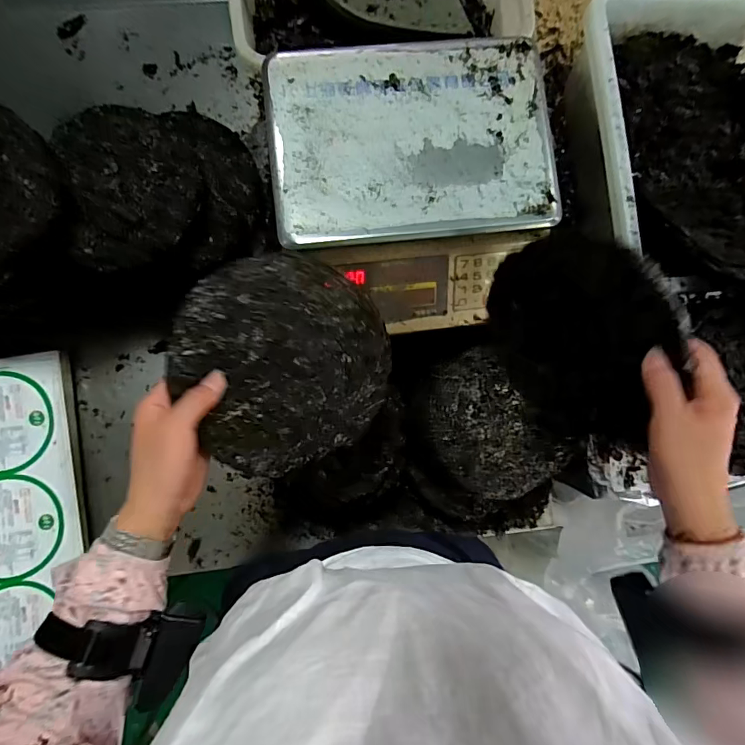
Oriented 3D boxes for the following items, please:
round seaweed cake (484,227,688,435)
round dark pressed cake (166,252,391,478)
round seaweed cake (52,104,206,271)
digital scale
[{"bbox_3d":[0.195,-0.029,0.430,0.014,0.183,0.197,-27,100,-26],"label":"round seaweed cake"},{"bbox_3d":[-0.080,-0.011,0.418,0.187,0.008,0.191,-1,94,-20],"label":"round dark pressed cake"},{"bbox_3d":[-0.295,-0.233,0.557,0.158,0.027,0.189,-9,86,-4],"label":"round seaweed cake"},{"bbox_3d":[0.049,-0.221,0.553,0.317,0.089,0.312,-7,86,-3],"label":"digital scale"}]

